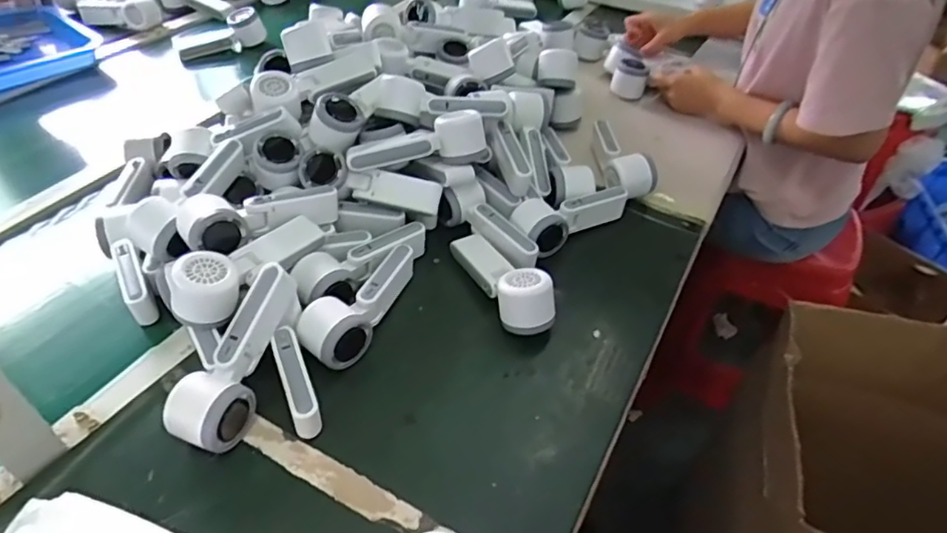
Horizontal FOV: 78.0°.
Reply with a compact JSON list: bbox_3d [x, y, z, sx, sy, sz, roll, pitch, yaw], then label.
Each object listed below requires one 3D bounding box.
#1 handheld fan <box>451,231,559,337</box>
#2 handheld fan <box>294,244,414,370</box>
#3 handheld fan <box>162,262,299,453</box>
[{"bbox_3d":[0.032,0.005,0.660,0.057,0.057,0.164,-18,49,-20],"label":"handheld fan"},{"bbox_3d":[-0.113,0.036,0.618,0.064,0.046,0.167,24,49,20],"label":"handheld fan"},{"bbox_3d":[-0.214,0.080,0.538,0.059,0.055,0.167,17,68,13],"label":"handheld fan"}]

